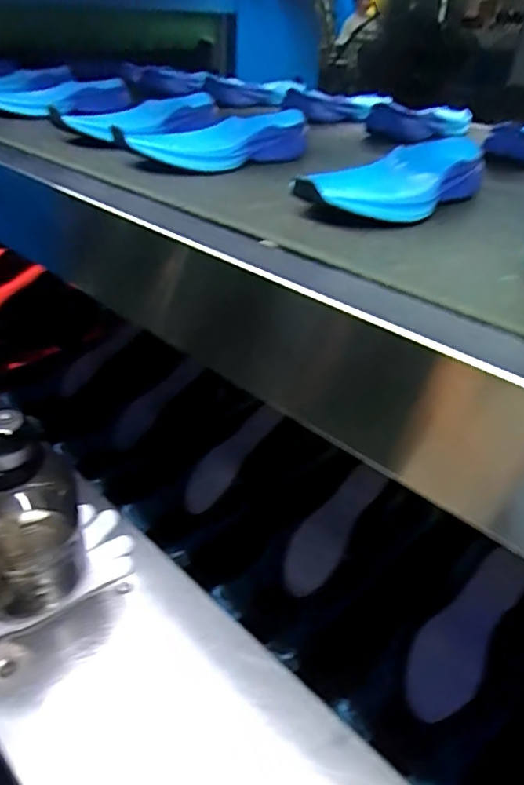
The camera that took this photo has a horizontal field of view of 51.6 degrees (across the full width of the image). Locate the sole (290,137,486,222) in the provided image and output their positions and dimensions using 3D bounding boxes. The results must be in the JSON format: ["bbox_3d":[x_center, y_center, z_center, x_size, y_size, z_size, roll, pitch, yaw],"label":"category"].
[{"bbox_3d":[0.128,-0.196,0.505,0.088,0.051,0.242,31,43,31],"label":"sole"}]

